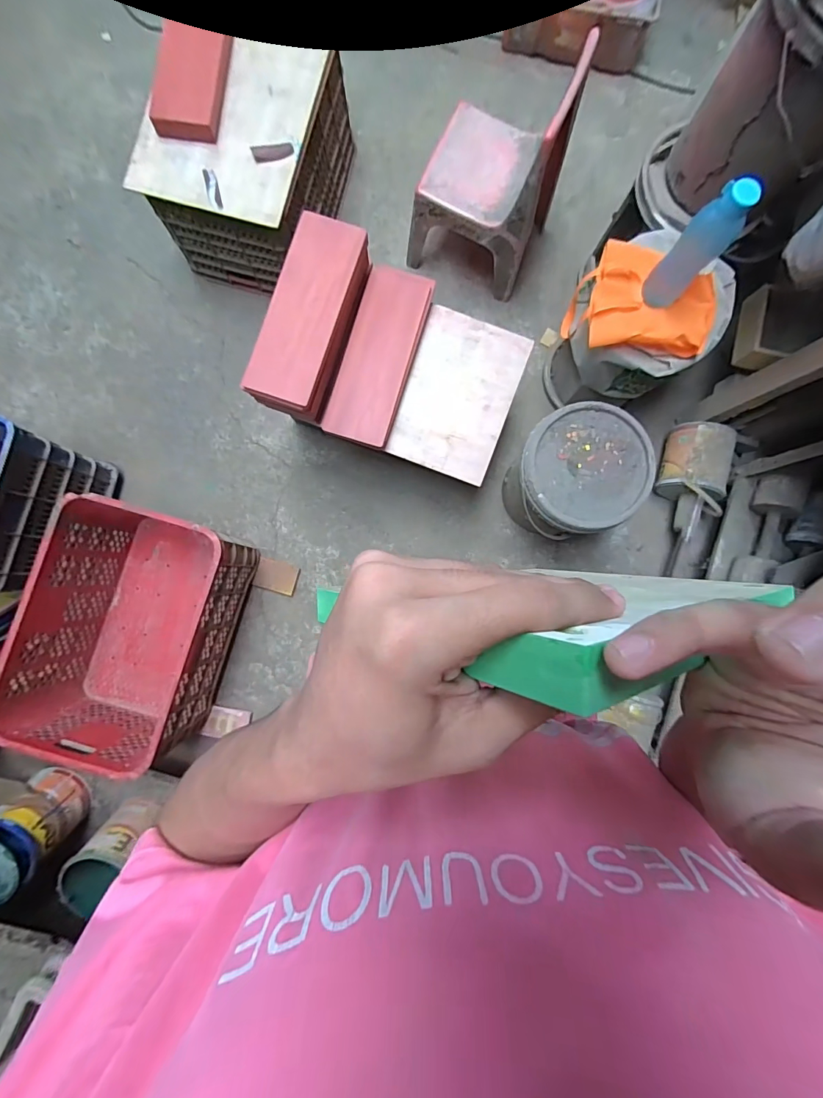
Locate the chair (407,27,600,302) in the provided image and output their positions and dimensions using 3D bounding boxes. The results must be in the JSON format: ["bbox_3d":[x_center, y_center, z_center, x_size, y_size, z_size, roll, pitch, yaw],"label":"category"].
[{"bbox_3d":[0.220,-1.029,1.170,0.339,0.496,0.308,25,86,0],"label":"chair"}]

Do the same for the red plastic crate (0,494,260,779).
[{"bbox_3d":[-0.753,0.223,1.190,0.401,0.327,0.631,16,86,0],"label":"red plastic crate"}]

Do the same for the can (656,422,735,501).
[{"bbox_3d":[0.867,-0.258,1.309,0.164,0.147,0.214,16,86,0],"label":"can"}]

